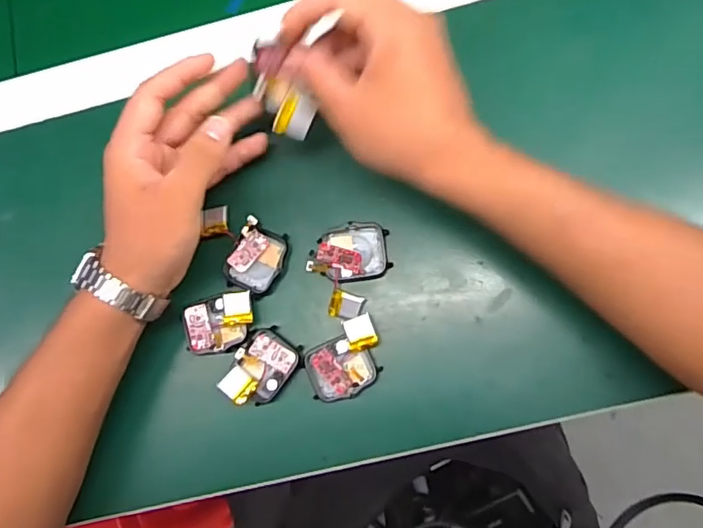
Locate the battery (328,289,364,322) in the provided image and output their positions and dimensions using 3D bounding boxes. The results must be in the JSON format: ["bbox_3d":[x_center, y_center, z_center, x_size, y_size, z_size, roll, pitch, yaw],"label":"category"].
[{"bbox_3d":[-0.004,0.028,0.361,0.021,0.006,0.019,19,85,8],"label":"battery"}]

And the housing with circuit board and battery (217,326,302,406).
[{"bbox_3d":[-0.061,0.070,0.357,0.036,0.013,0.050,35,87,9],"label":"housing with circuit board and battery"}]

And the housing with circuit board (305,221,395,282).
[{"bbox_3d":[-0.002,-0.008,0.365,0.054,0.015,0.039,-8,82,5],"label":"housing with circuit board"}]

